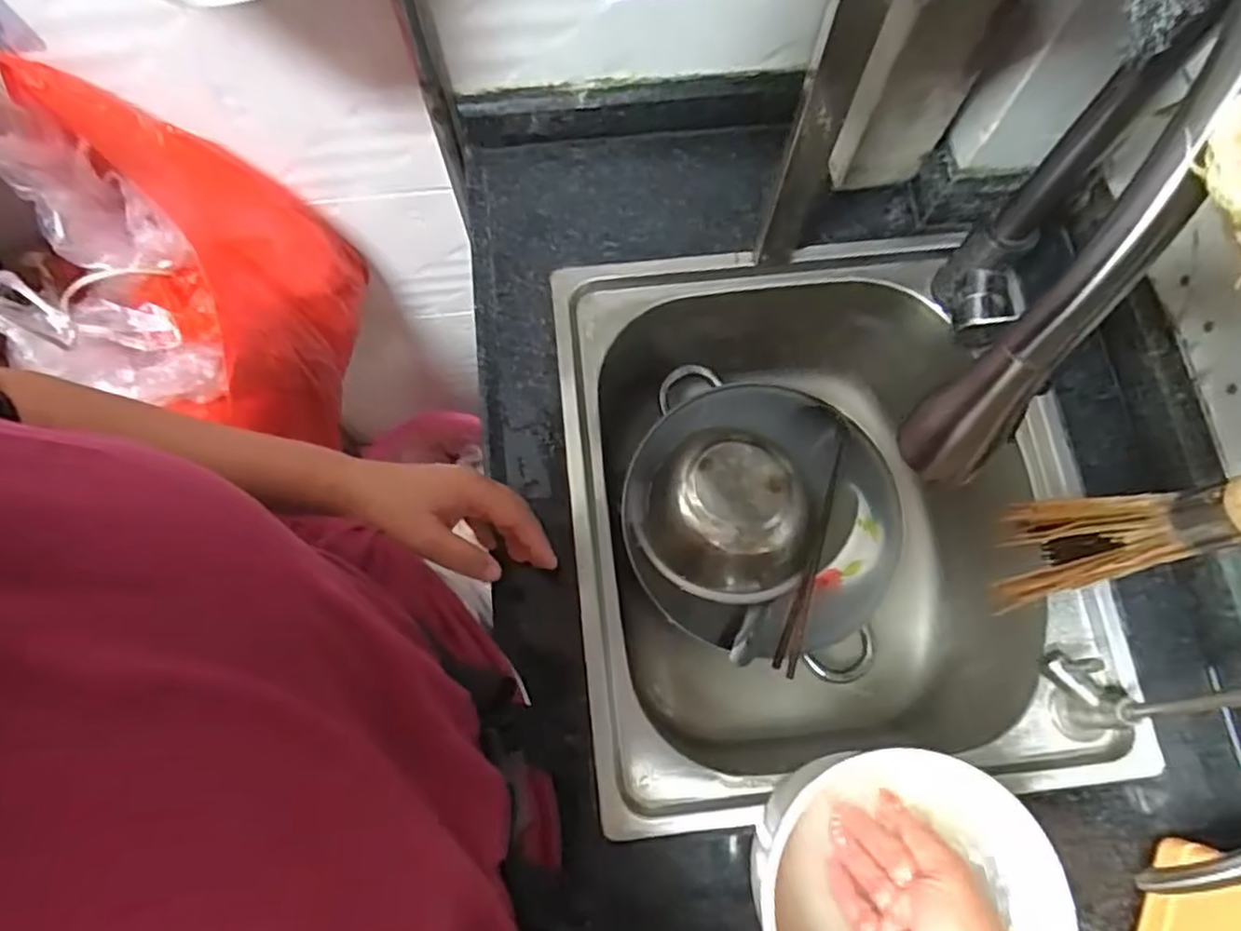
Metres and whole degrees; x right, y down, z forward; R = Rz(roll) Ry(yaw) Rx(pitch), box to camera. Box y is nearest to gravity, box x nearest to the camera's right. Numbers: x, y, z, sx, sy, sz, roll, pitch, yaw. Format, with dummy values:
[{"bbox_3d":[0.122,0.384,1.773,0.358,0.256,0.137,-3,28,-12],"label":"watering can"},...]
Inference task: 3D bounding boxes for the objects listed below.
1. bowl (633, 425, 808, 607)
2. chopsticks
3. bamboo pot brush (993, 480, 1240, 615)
[{"bbox_3d":[0.103,0.045,0.682,0.165,0.055,0.156,0,73,-1],"label":"bowl"},{"bbox_3d":[0.186,0.082,0.684,0.020,0.026,0.235,20,74,5],"label":"chopsticks"},{"bbox_3d":[0.252,0.022,0.333,0.046,0.241,0.052,-18,74,-6],"label":"bamboo pot brush"}]

